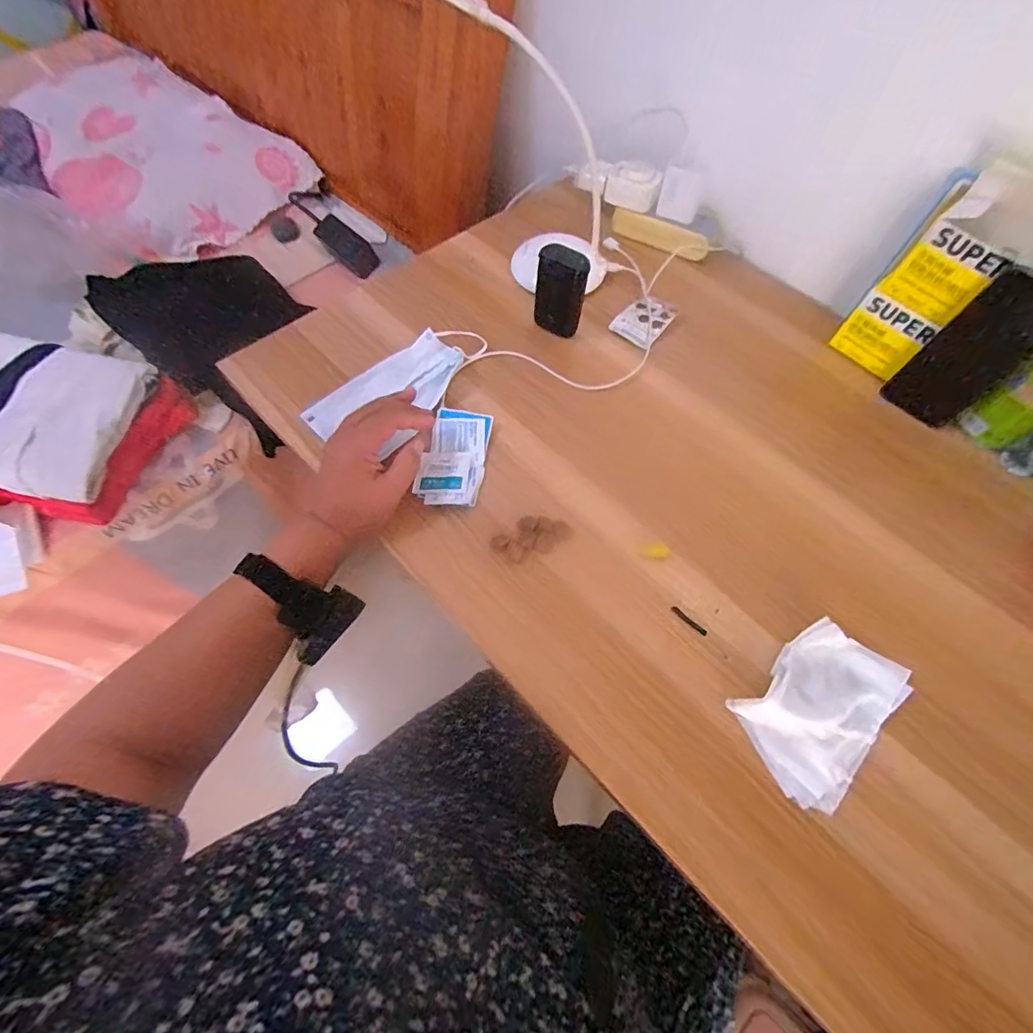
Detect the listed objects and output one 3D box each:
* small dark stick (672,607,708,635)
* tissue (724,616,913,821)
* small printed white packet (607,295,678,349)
[{"bbox_3d":[0.149,0.090,0.409,0.035,0.004,0.006,39,68,15],"label":"small dark stick"},{"bbox_3d":[0.238,0.148,0.371,0.131,0.027,0.091,-34,70,-18],"label":"tissue"},{"bbox_3d":[0.151,-0.233,0.564,0.054,0.012,0.073,36,67,14],"label":"small printed white packet"}]

